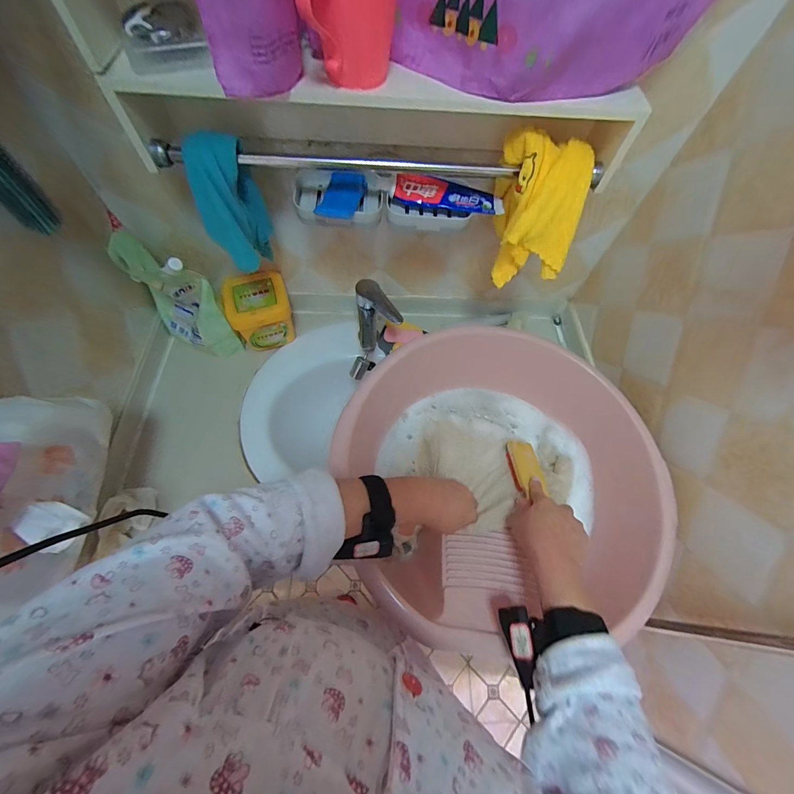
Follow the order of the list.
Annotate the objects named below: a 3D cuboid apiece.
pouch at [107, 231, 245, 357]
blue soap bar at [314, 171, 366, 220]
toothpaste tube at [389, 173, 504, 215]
[{"bbox_3d":[-0.404,-0.177,0.655,0.156,0.247,0.075,32,66,11],"label":"pouch"},{"bbox_3d":[-0.079,-0.289,0.509,0.052,0.017,0.098,10,64,1],"label":"blue soap bar"},{"bbox_3d":[0.076,-0.296,0.517,0.162,0.031,0.032,6,64,-1],"label":"toothpaste tube"}]

